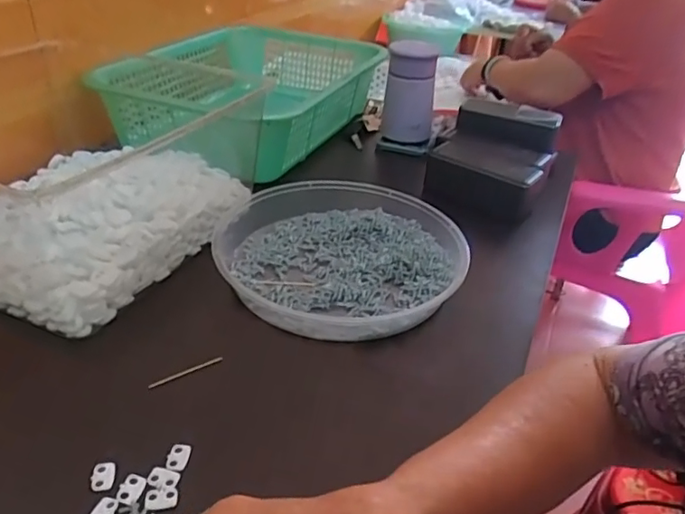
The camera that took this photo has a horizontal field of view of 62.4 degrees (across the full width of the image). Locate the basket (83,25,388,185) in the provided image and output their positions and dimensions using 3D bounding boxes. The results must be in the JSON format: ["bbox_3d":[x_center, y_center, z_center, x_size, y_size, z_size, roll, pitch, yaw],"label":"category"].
[{"bbox_3d":[-0.123,-0.236,0.797,0.284,0.090,0.396,15,35,14],"label":"basket"}]

